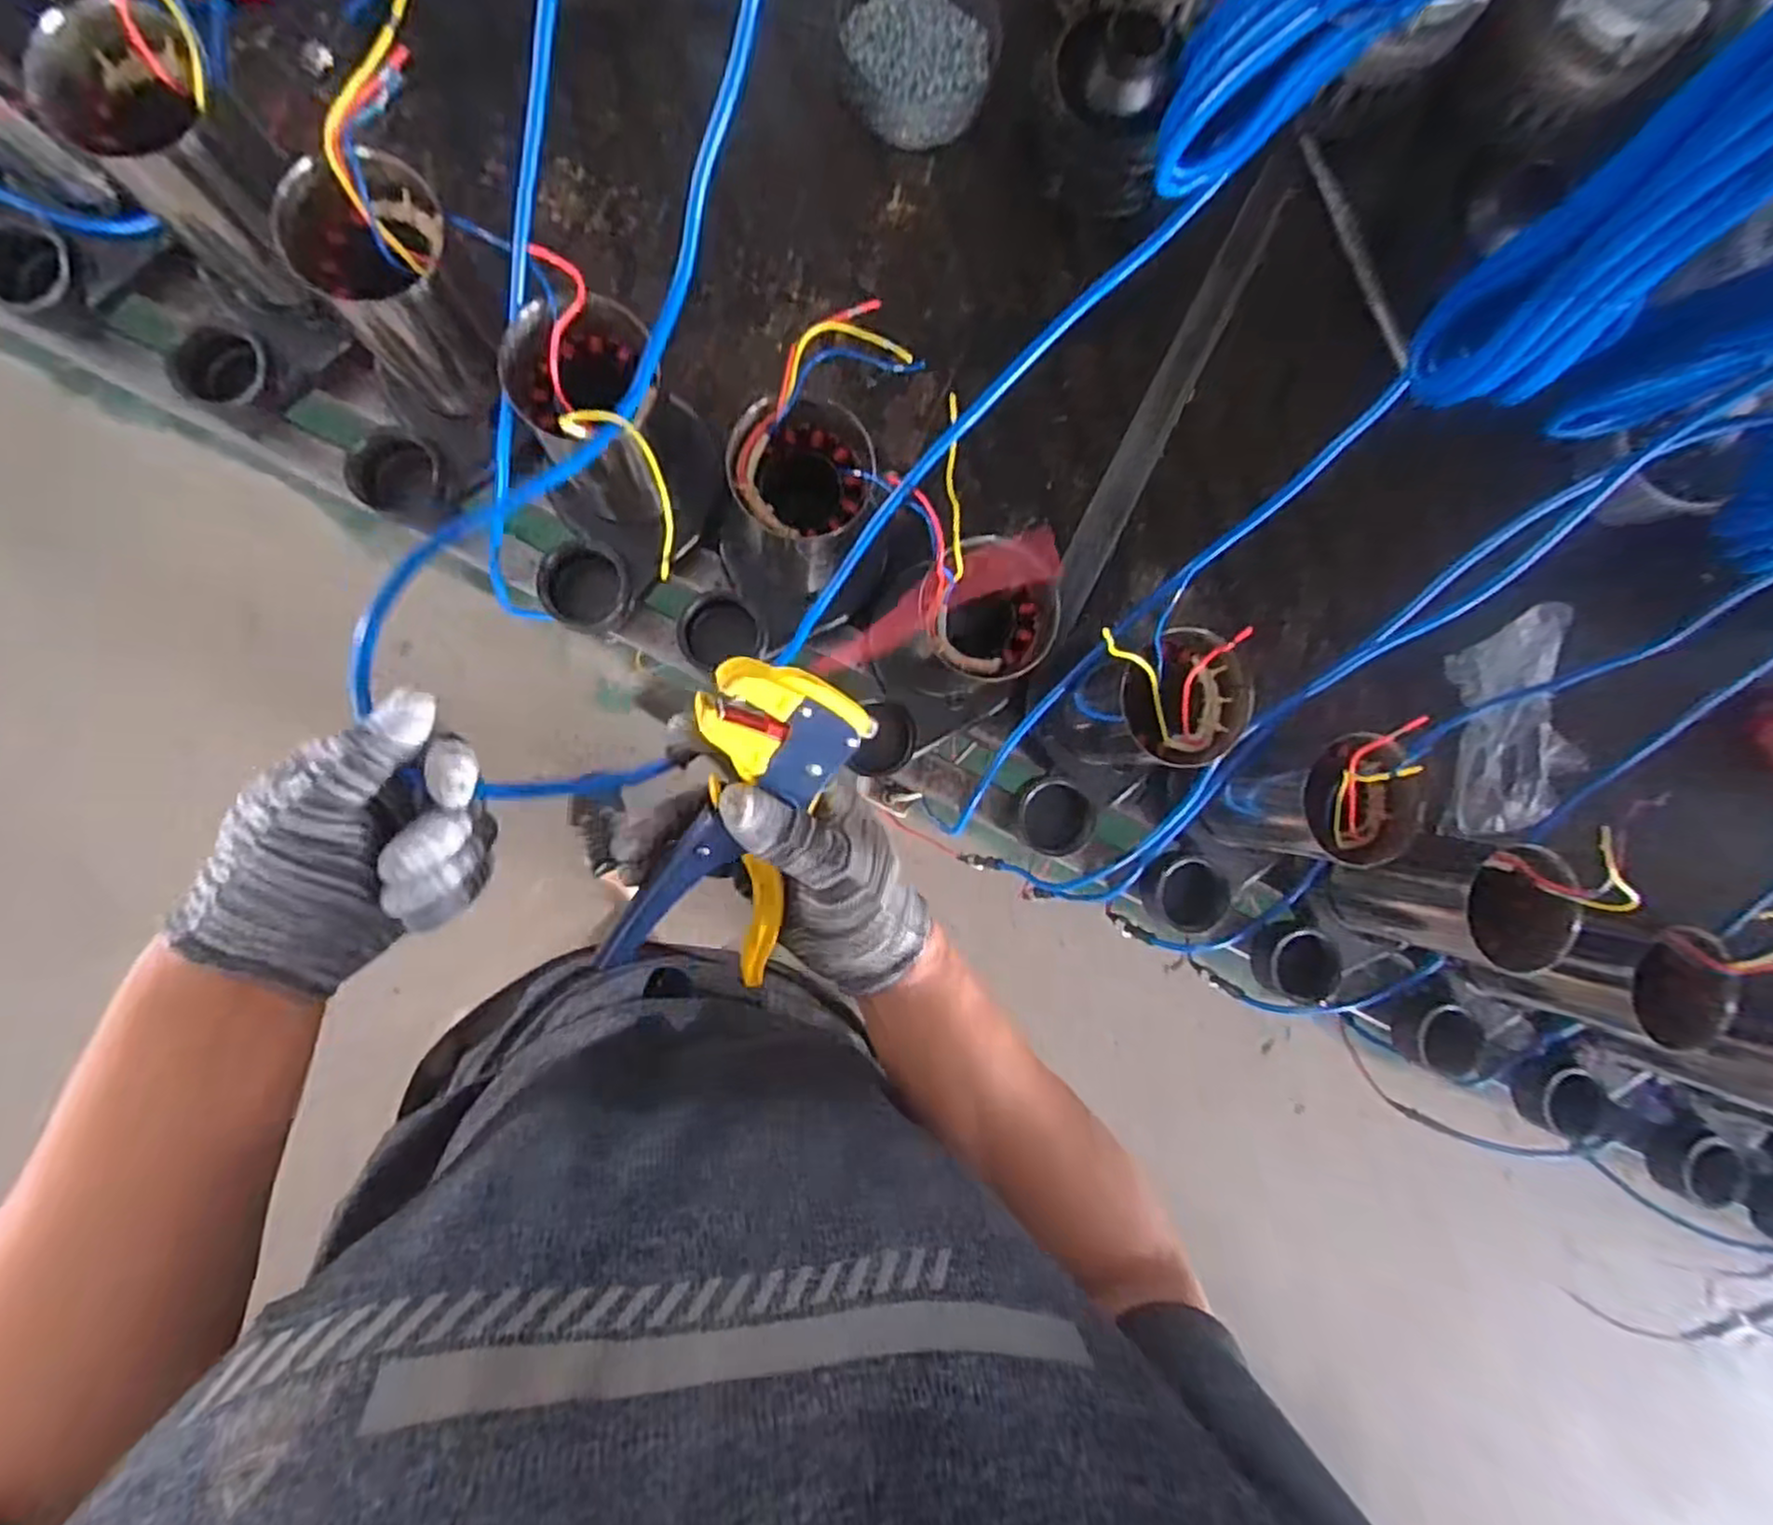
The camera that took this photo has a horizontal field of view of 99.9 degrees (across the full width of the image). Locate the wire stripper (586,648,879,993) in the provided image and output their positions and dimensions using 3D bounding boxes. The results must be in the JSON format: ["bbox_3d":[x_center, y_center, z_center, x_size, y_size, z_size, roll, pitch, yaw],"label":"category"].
[{"bbox_3d":[-0.067,0.034,0.340,0.072,0.029,0.164,24,112,-7],"label":"wire stripper"}]

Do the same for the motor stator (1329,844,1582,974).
[{"bbox_3d":[0.451,0.109,0.606,0.091,0.148,0.100,5,91,-7],"label":"motor stator"}]

